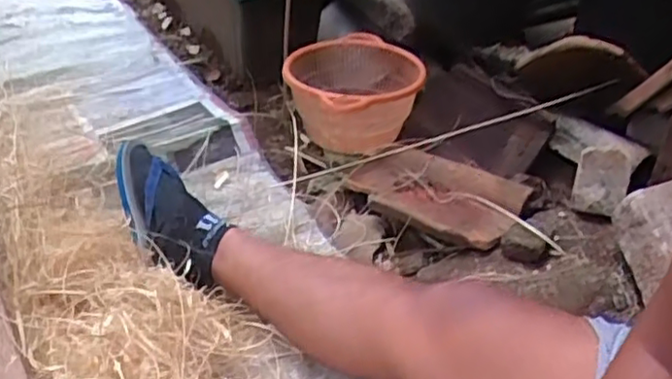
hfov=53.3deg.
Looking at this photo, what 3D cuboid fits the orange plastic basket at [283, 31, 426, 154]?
[{"bbox_3d":[0.035,-0.170,1.251,0.250,0.137,0.250,-4,35,-6],"label":"orange plastic basket"}]

